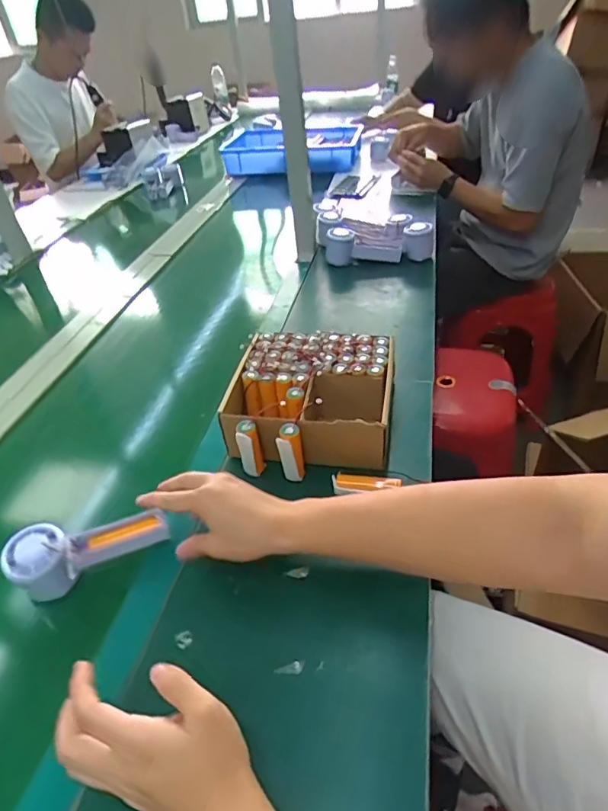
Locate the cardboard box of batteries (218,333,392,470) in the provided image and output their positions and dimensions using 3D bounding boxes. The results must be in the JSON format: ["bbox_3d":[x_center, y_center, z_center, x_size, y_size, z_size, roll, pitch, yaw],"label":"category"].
[{"bbox_3d":[0.011,-0.008,0.619,0.189,0.071,0.194,2,40,13],"label":"cardboard box of batteries"}]

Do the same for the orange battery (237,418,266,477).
[{"bbox_3d":[-0.060,0.050,0.562,0.024,0.066,0.023,-15,39,-7],"label":"orange battery"}]

